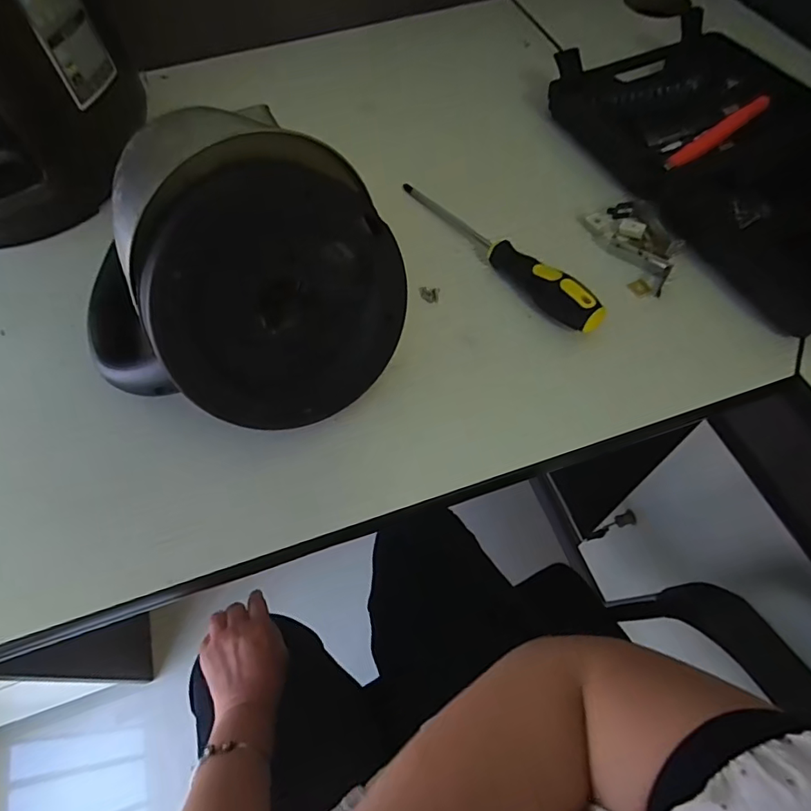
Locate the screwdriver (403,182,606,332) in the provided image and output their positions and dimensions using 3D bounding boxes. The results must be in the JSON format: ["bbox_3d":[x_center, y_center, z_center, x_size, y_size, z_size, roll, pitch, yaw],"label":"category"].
[{"bbox_3d":[0.072,-0.132,0.408,0.025,0.030,0.215,-34,65,-16],"label":"screwdriver"}]

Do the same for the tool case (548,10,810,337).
[{"bbox_3d":[0.300,-0.232,0.434,0.216,0.074,0.345,-20,62,-9],"label":"tool case"}]

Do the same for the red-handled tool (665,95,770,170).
[{"bbox_3d":[0.283,-0.244,0.454,0.142,0.011,0.017,-35,65,-16],"label":"red-handled tool"}]

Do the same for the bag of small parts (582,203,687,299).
[{"bbox_3d":[0.193,-0.132,0.413,0.055,0.015,0.094,-17,62,-7],"label":"bag of small parts"}]

